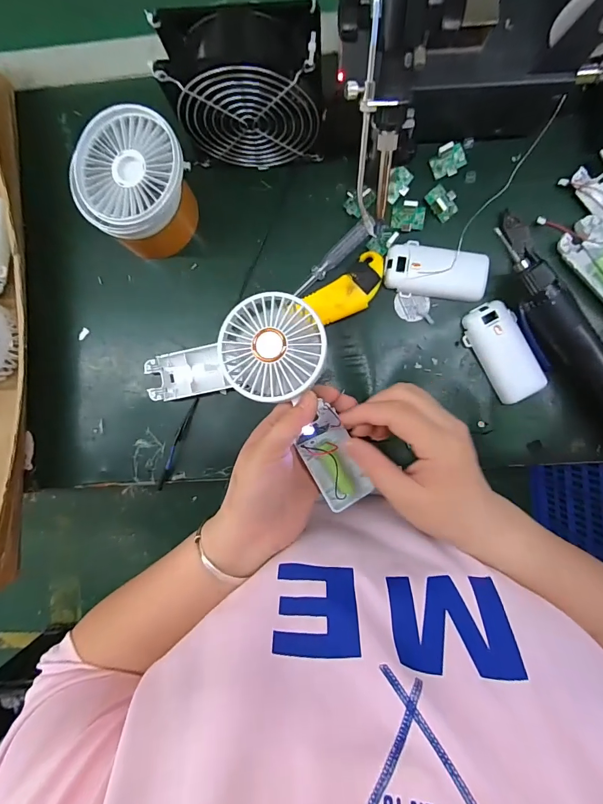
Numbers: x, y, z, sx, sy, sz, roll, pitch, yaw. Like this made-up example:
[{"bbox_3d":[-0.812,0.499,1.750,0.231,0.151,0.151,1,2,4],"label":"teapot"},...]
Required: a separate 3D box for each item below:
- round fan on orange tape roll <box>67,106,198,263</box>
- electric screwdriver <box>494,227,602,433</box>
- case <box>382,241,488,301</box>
[{"bbox_3d":[-0.137,-0.187,0.343,0.093,0.087,0.086,0,91,4],"label":"round fan on orange tape roll"},{"bbox_3d":[0.244,-0.048,0.343,0.038,0.035,0.238,-35,89,5],"label":"electric screwdriver"},{"bbox_3d":[0.126,-0.122,0.365,0.093,0.012,0.048,6,92,3],"label":"case"}]

